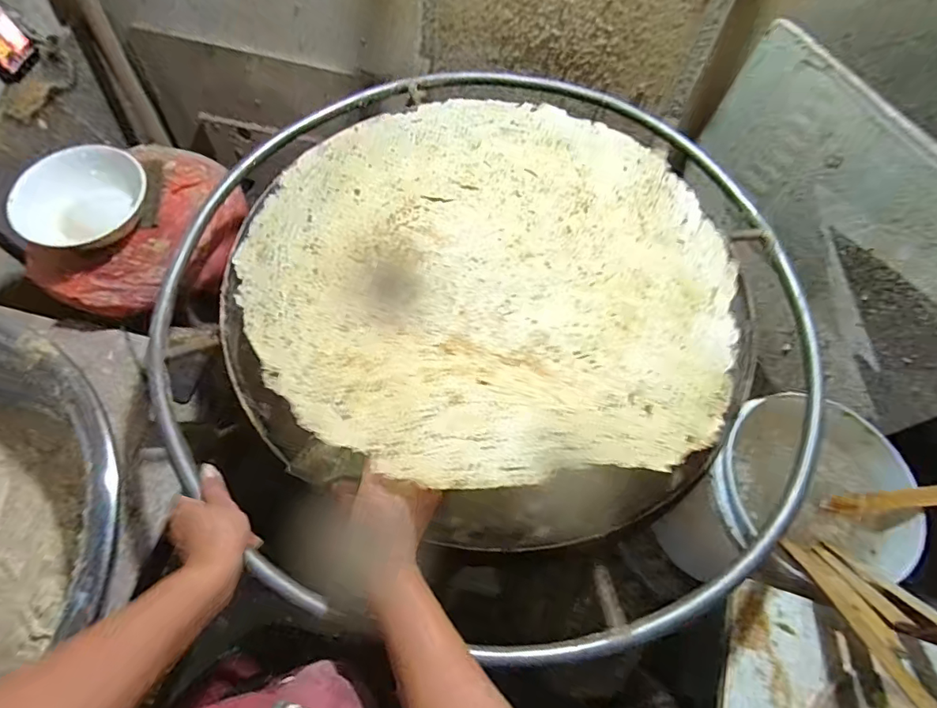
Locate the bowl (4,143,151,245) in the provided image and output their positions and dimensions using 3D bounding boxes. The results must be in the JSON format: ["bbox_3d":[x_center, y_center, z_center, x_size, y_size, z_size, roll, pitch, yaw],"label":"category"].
[{"bbox_3d":[-0.585,-0.233,0.751,0.160,0.080,0.164,2,62,-3],"label":"bowl"}]

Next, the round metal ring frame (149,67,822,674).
[{"bbox_3d":[0.033,-0.102,0.658,0.837,0.036,0.846,2,62,-3],"label":"round metal ring frame"}]

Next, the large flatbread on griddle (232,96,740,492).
[{"bbox_3d":[0.032,-0.135,0.588,0.579,0.098,0.578,2,62,-3],"label":"large flatbread on griddle"}]

